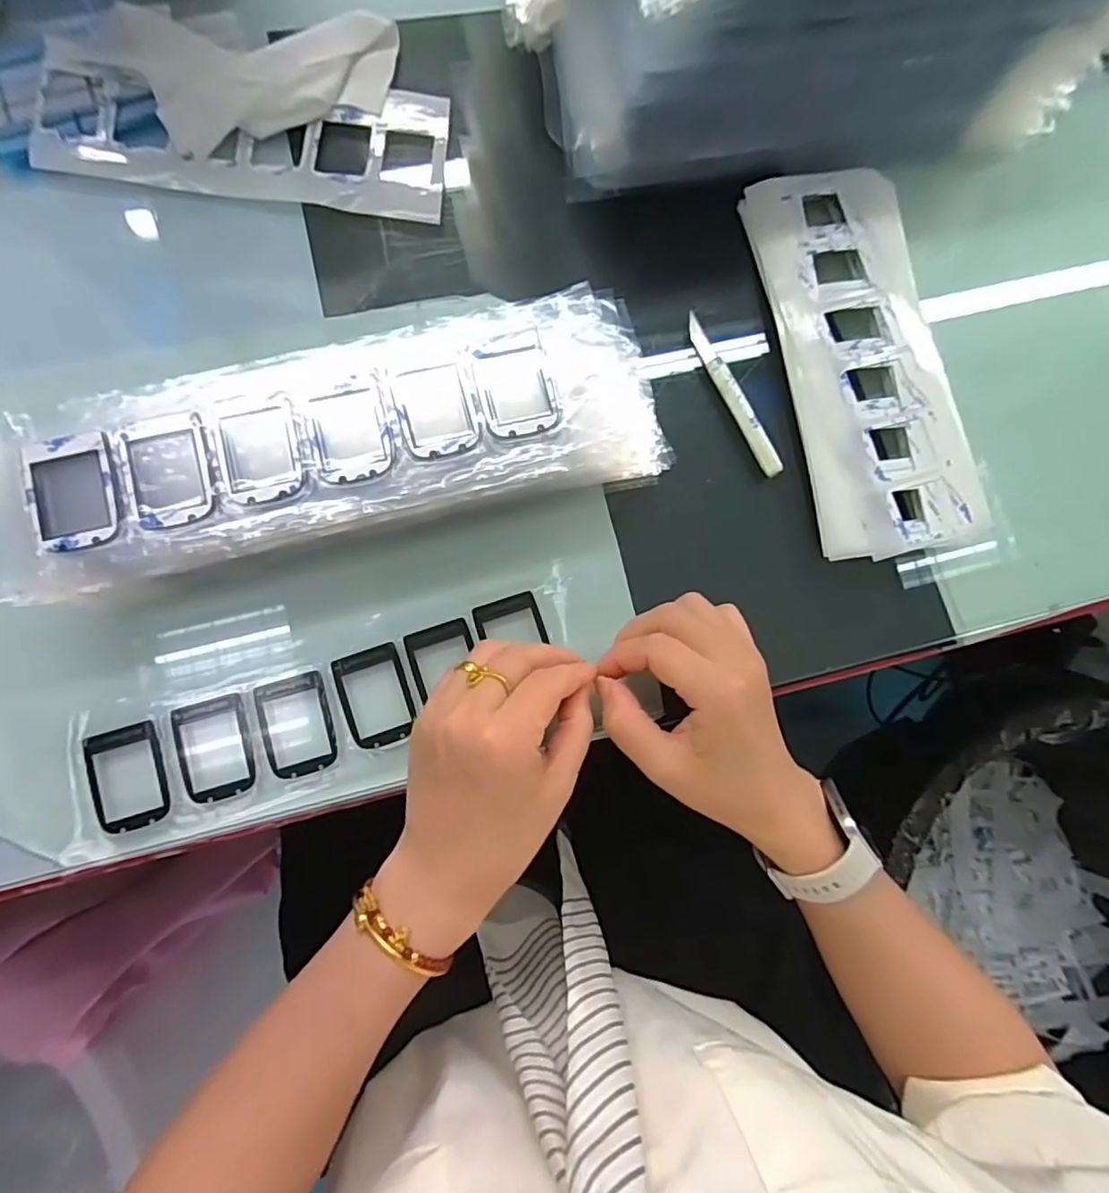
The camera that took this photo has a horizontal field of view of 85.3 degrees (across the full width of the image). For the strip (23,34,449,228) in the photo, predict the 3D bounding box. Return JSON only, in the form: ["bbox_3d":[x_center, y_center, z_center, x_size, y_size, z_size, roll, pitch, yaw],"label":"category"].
[{"bbox_3d":[-0.184,-0.279,0.361,0.234,0.009,0.083,5,82,-4],"label":"strip"}]

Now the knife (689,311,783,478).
[{"bbox_3d":[0.106,-0.121,0.359,0.012,0.007,0.107,-28,85,-8],"label":"knife"}]

